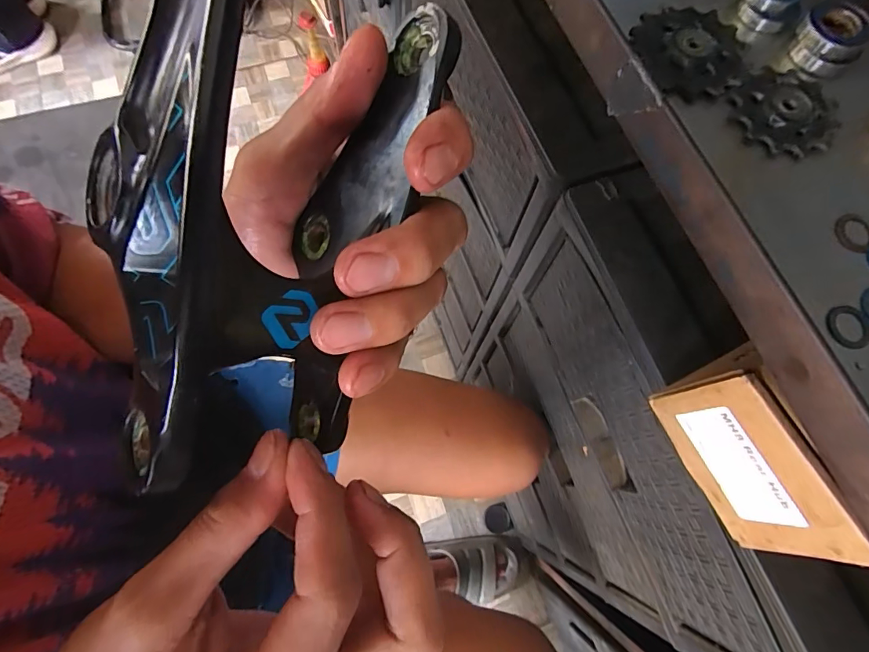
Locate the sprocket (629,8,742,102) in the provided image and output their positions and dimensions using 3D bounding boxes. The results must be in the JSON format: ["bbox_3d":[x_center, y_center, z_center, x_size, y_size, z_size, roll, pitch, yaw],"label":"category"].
[{"bbox_3d":[0.117,-0.127,0.203,0.048,0.004,0.049,-12,73,-6],"label":"sprocket"}]

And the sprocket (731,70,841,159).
[{"bbox_3d":[0.154,-0.094,0.194,0.042,0.006,0.041,-11,73,-6],"label":"sprocket"}]

